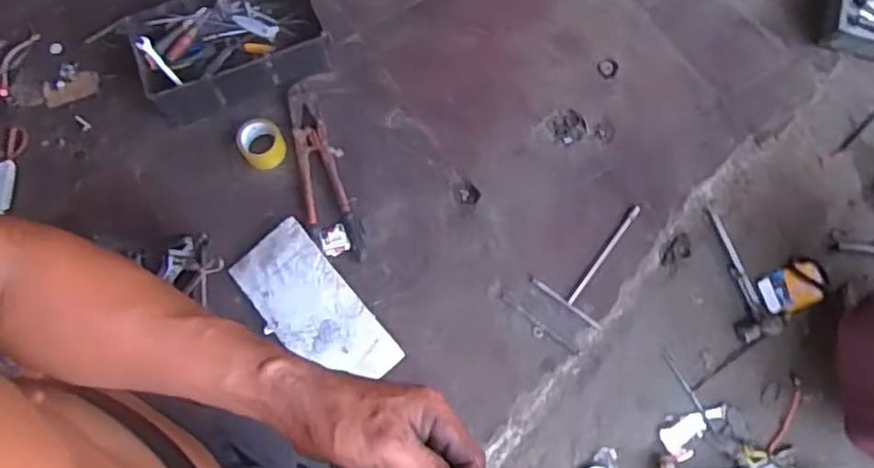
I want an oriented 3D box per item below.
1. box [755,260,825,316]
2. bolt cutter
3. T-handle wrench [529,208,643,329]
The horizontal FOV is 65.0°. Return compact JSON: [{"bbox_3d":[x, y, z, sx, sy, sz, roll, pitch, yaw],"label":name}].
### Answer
[{"bbox_3d":[0.751,0.114,1.447,0.147,0.021,0.093,-23,76,-6],"label":"box"},{"bbox_3d":[-0.264,-0.144,1.499,0.106,0.038,0.420,-19,73,-6],"label":"bolt cutter"},{"bbox_3d":[0.340,0.045,1.419,0.161,0.018,0.268,39,78,10],"label":"T-handle wrench"}]

